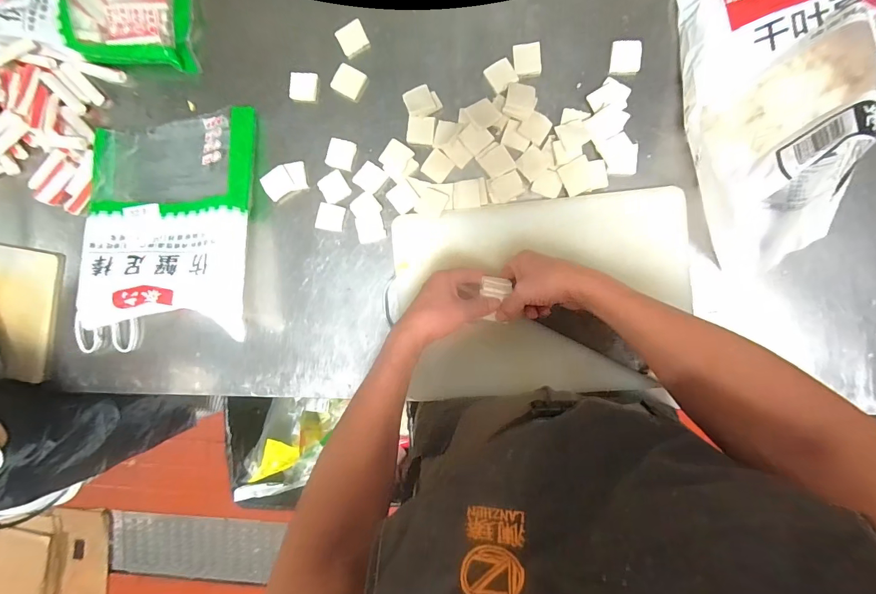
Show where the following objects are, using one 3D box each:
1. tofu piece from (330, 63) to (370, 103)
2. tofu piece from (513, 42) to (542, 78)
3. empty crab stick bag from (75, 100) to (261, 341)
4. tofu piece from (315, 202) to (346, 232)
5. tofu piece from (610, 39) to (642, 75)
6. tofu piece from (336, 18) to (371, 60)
[{"bbox_3d":[-0.142,-0.346,0.643,0.049,0.013,0.048,25,93,5],"label":"tofu piece"},{"bbox_3d":[0.136,-0.360,0.607,0.041,0.009,0.047,-3,90,6],"label":"tofu piece"},{"bbox_3d":[-0.437,-0.122,0.639,0.277,0.096,0.356,-1,90,6],"label":"empty crab stick bag"},{"bbox_3d":[-0.175,-0.130,0.651,0.045,0.009,0.042,13,92,5],"label":"tofu piece"},{"bbox_3d":[0.279,-0.357,0.591,0.041,0.008,0.049,4,91,6],"label":"tofu piece"},{"bbox_3d":[-0.136,-0.412,0.637,0.044,0.015,0.043,-27,88,5],"label":"tofu piece"}]

